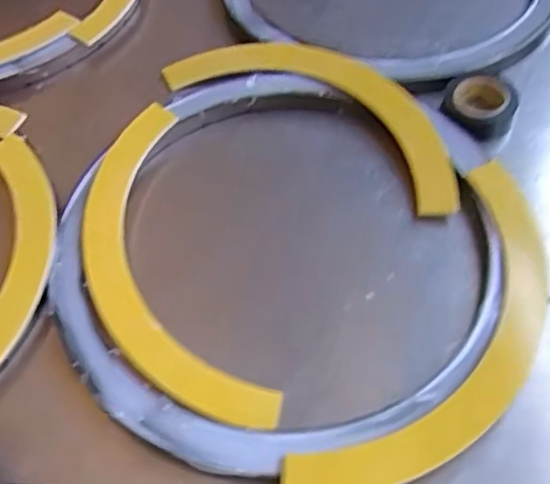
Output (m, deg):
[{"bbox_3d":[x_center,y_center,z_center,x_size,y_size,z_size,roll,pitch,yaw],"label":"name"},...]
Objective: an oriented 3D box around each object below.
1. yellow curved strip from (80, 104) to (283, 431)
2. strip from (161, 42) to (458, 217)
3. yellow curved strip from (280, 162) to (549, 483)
[{"bbox_3d":[-0.086,0.016,0.477,0.094,0.010,0.273,-19,59,-7],"label":"yellow curved strip"},{"bbox_3d":[0.036,-0.119,0.561,0.277,0.013,0.100,26,61,19],"label":"strip"},{"bbox_3d":[0.117,0.063,0.434,0.092,0.010,0.279,28,61,20],"label":"yellow curved strip"}]

